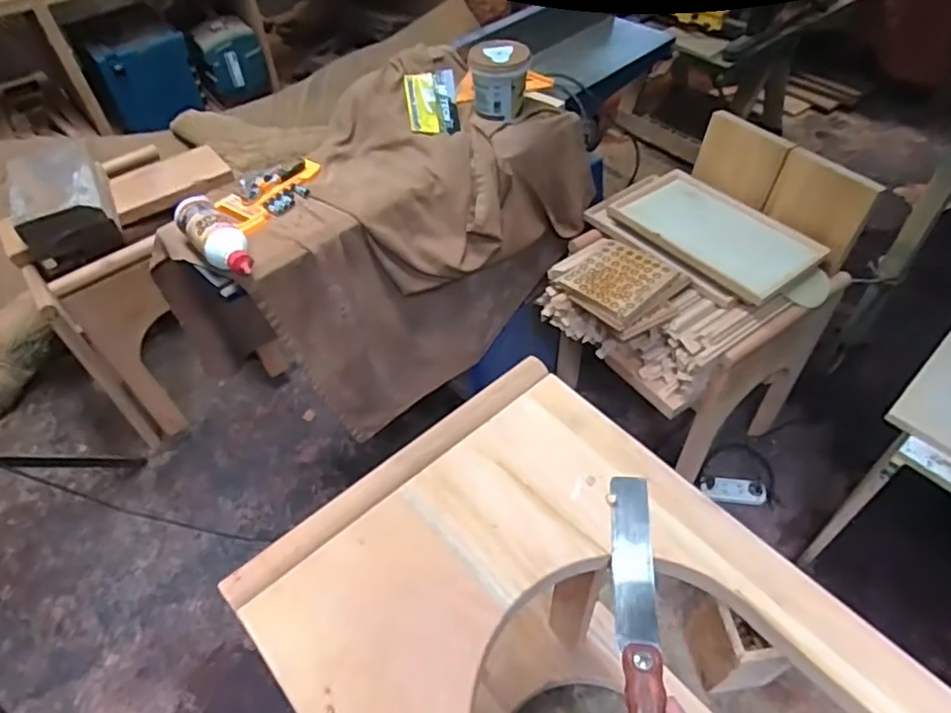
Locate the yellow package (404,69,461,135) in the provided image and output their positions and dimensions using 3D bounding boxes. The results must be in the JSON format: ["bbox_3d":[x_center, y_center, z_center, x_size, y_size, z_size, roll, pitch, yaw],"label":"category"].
[{"bbox_3d":[-0.088,-0.533,1.306,0.108,0.014,0.149,-3,75,-16],"label":"yellow package"}]

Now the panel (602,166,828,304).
[{"bbox_3d":[0.522,-0.281,1.369,0.251,0.029,0.418,-34,55,-22],"label":"panel"}]

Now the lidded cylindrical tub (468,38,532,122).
[{"bbox_3d":[0.052,-0.587,1.315,0.117,0.120,0.118,4,50,8],"label":"lidded cylindrical tub"}]

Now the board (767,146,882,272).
[{"bbox_3d":[0.720,-0.312,1.313,0.017,0.189,0.198,-25,51,-29],"label":"board"}]

